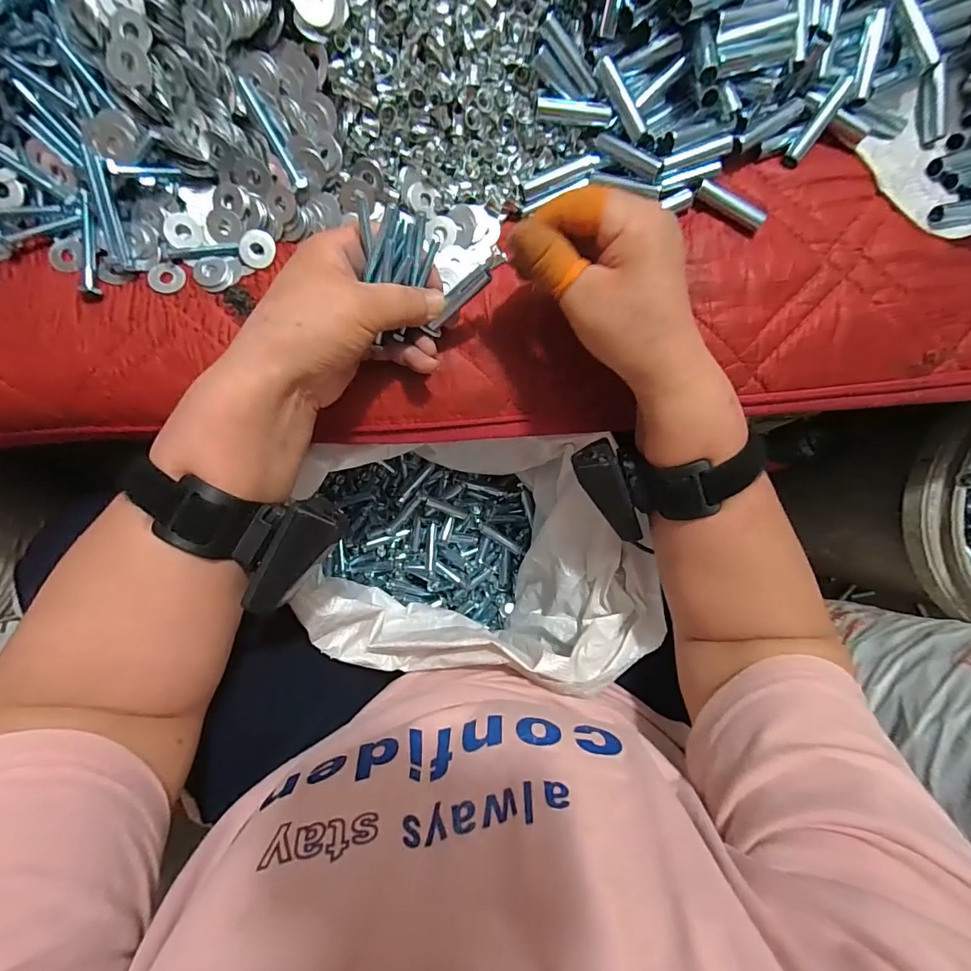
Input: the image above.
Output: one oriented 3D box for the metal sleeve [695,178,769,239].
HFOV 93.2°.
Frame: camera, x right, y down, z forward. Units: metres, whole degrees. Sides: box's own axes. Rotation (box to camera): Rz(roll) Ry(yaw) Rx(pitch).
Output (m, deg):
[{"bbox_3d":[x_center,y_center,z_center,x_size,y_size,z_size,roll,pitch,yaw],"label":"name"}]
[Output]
[{"bbox_3d":[0.162,-0.184,0.303,0.049,0.013,0.011,32,89,-3],"label":"metal sleeve"}]

